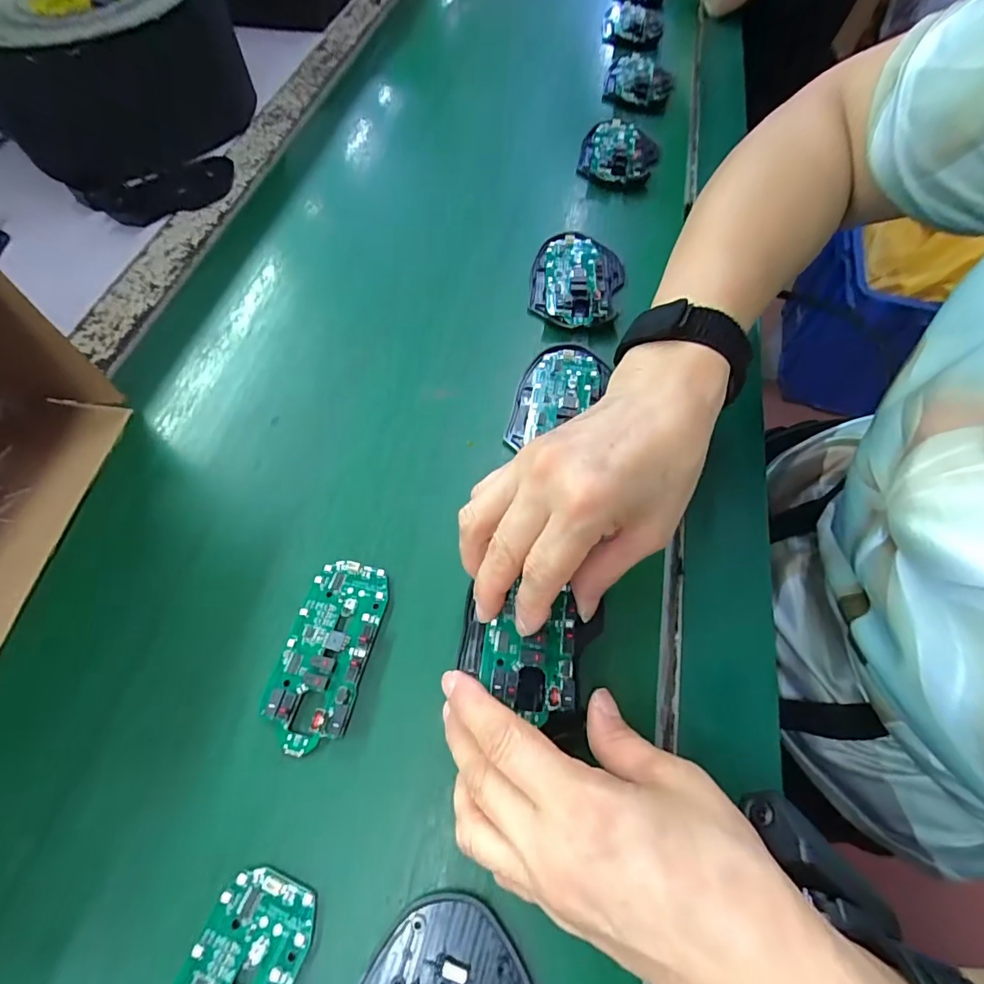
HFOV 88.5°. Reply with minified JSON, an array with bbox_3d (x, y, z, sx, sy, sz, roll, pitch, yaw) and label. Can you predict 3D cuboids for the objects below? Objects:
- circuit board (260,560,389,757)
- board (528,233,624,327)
[{"bbox_3d":[-0.088,0.084,0.270,0.045,0.012,0.097,11,61,4],"label":"circuit board"},{"bbox_3d":[0.070,-0.178,0.412,0.073,0.013,0.106,10,61,3],"label":"board"}]

